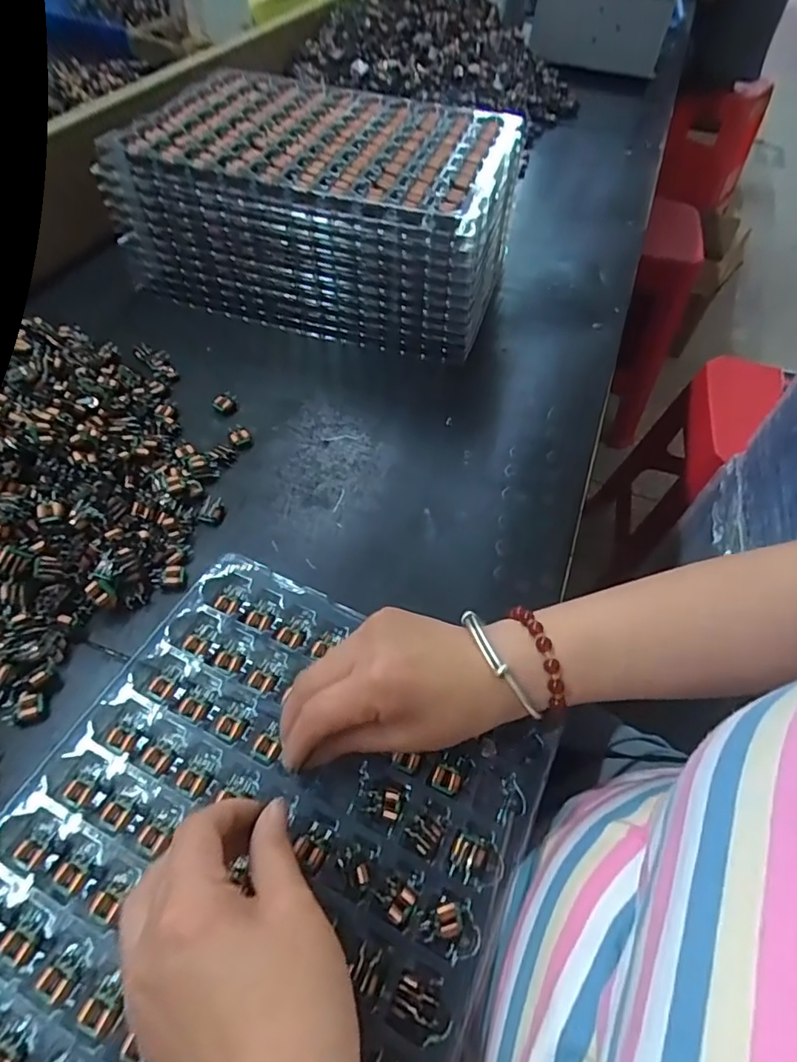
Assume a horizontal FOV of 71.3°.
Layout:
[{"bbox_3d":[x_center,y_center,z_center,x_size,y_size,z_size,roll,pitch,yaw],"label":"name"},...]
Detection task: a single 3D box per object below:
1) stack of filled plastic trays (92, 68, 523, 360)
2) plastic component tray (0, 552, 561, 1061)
[{"bbox_3d":[-0.065,-0.326,0.562,0.336,0.132,0.237,14,54,9],"label":"stack of filled plastic trays"},{"bbox_3d":[-0.084,0.178,0.256,0.234,0.017,0.329,23,56,14],"label":"plastic component tray"}]

